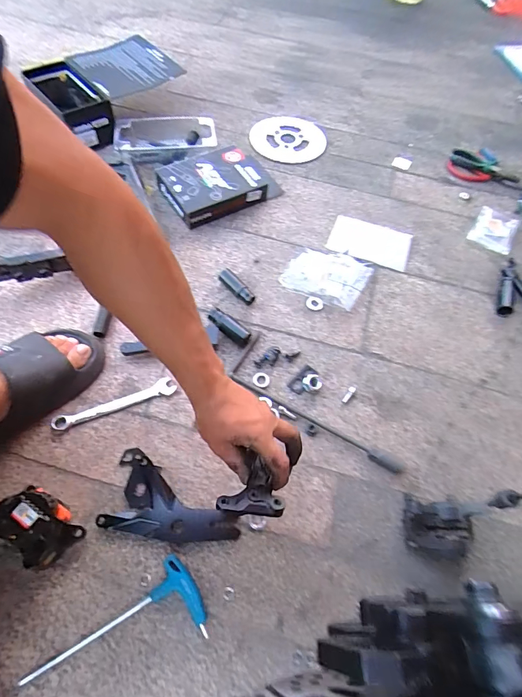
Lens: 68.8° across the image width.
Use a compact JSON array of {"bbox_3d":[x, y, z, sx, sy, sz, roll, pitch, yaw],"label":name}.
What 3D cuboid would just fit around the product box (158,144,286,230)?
[{"bbox_3d":[-0.081,-0.335,0.767,0.226,0.050,0.147,-25,66,-17],"label":"product box"}]

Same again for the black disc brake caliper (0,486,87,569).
[{"bbox_3d":[-0.259,0.206,0.445,0.082,0.072,0.062,36,65,15],"label":"black disc brake caliper"}]

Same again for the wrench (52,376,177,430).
[{"bbox_3d":[-0.213,0.080,0.557,0.170,0.006,0.025,-17,64,-13],"label":"wrench"}]

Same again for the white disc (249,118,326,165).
[{"bbox_3d":[0.064,-0.500,0.908,0.178,0.007,0.178,2,61,-3],"label":"white disc"}]

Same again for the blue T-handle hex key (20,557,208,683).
[{"bbox_3d":[-0.154,0.328,0.421,0.190,0.014,0.088,-31,68,-19],"label":"blue T-handle hex key"}]

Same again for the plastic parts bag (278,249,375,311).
[{"bbox_3d":[0.121,-0.136,0.698,0.139,0.020,0.122,26,62,10],"label":"plastic parts bag"}]

